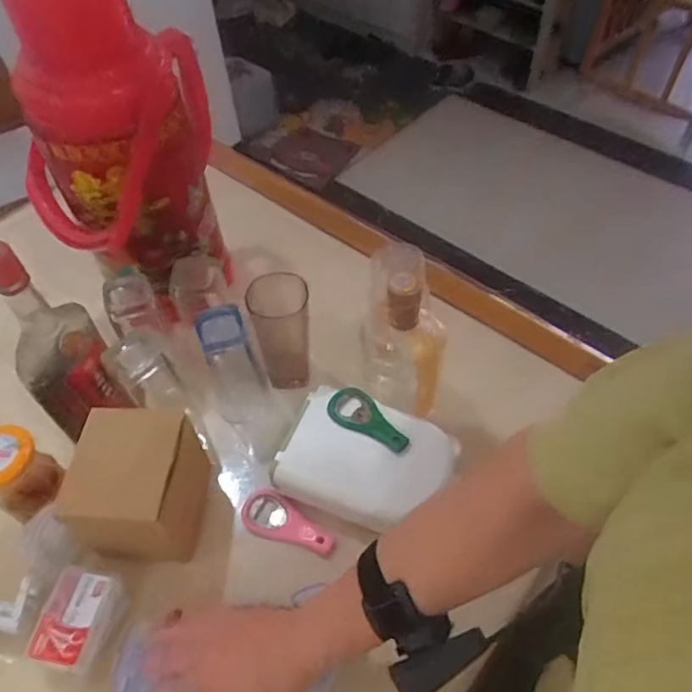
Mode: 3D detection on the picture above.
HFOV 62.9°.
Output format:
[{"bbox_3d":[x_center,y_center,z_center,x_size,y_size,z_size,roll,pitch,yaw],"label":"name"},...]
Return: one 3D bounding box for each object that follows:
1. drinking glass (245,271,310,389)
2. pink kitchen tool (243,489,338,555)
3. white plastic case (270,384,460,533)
[{"bbox_3d":[-0.068,-0.009,0.635,0.061,0.144,0.059,-1,52,1],"label":"drinking glass"},{"bbox_3d":[-0.059,0.178,0.570,0.100,0.009,0.042,20,55,17],"label":"pink kitchen tool"},{"bbox_3d":[0.021,0.120,0.583,0.163,0.055,0.115,16,54,14],"label":"white plastic case"}]

